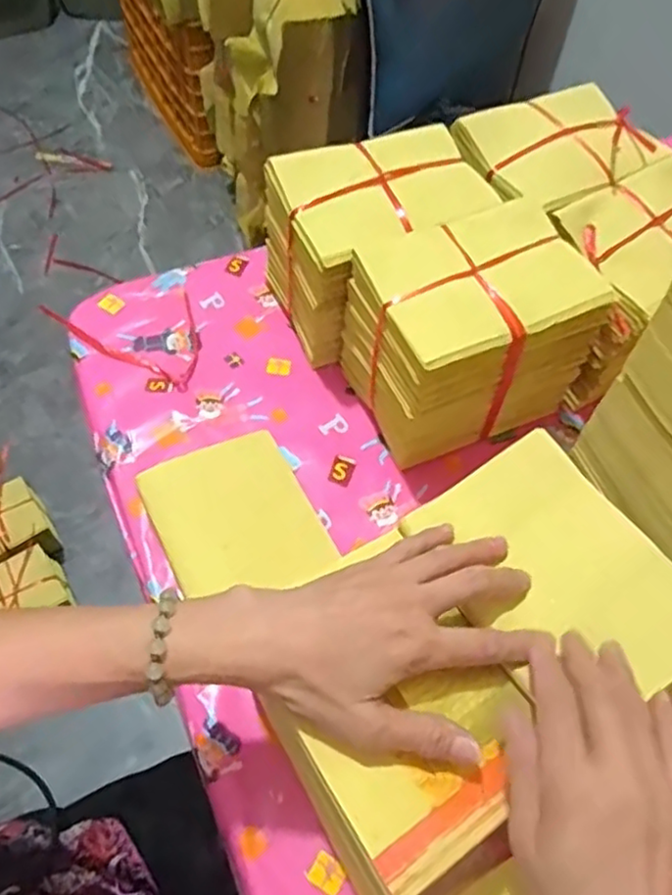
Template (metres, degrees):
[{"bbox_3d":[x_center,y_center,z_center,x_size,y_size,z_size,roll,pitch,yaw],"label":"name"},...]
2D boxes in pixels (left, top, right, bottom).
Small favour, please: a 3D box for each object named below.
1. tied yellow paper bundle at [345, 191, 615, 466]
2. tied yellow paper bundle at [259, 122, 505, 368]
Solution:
[{"bbox_3d":[0.107,-0.089,0.538,0.170,0.151,0.118,-19,61,-14],"label":"tied yellow paper bundle"},{"bbox_3d":[0.031,-0.171,0.592,0.161,0.149,0.121,-15,61,-12],"label":"tied yellow paper bundle"}]

